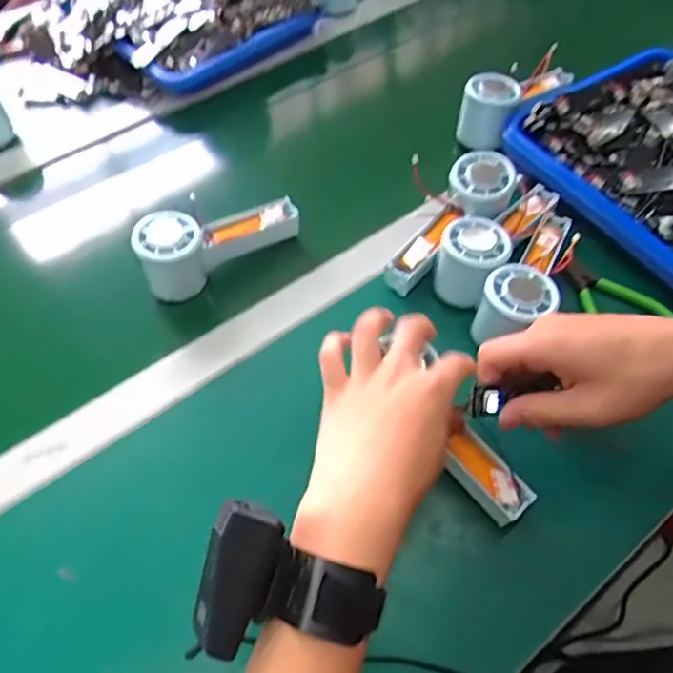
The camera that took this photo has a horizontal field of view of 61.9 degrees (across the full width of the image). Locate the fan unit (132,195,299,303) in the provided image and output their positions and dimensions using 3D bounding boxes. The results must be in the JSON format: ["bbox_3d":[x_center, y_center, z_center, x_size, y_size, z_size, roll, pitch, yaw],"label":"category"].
[{"bbox_3d":[-0.105,-0.088,0.512,0.147,0.072,0.043,-26,59,-15],"label":"fan unit"}]

